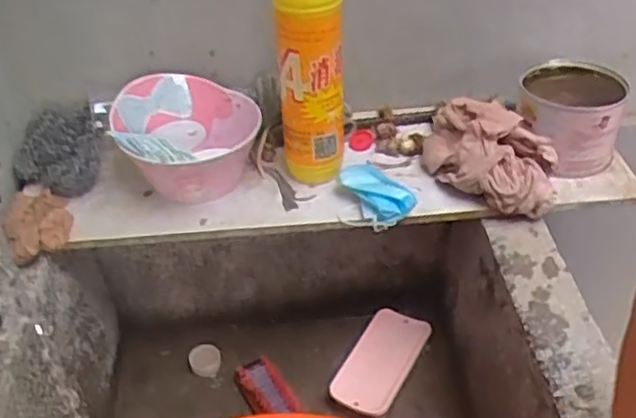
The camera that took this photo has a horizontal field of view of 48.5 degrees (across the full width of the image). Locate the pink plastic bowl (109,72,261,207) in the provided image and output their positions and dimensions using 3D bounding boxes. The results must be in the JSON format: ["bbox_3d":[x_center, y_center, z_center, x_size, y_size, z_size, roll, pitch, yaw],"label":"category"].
[{"bbox_3d":[-0.125,-0.063,0.683,0.133,0.089,0.126,-4,37,3],"label":"pink plastic bowl"}]

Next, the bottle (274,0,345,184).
[{"bbox_3d":[-0.008,-0.137,0.637,0.060,0.239,0.075,-6,37,0],"label":"bottle"}]

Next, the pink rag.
[{"bbox_3d":[0.160,-0.045,0.666,0.115,0.089,0.092,0,38,8],"label":"pink rag"}]

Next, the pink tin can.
[{"bbox_3d":[0.249,-0.090,0.699,0.096,0.075,0.109,5,39,14],"label":"pink tin can"}]

